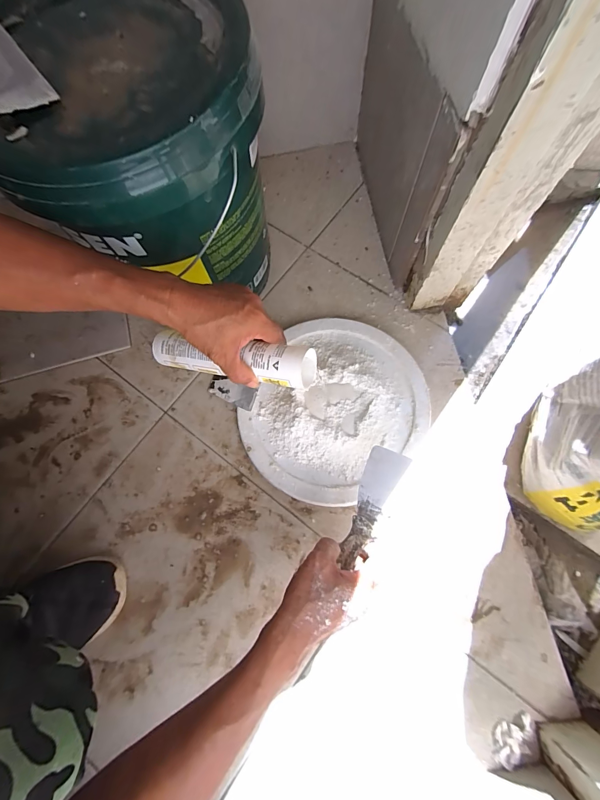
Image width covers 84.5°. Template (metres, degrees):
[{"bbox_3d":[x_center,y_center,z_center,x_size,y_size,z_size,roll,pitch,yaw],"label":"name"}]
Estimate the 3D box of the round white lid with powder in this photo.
[{"bbox_3d":[0.057,0.013,0.514,0.248,0.059,0.286,29,77,9],"label":"round white lid with powder"}]

